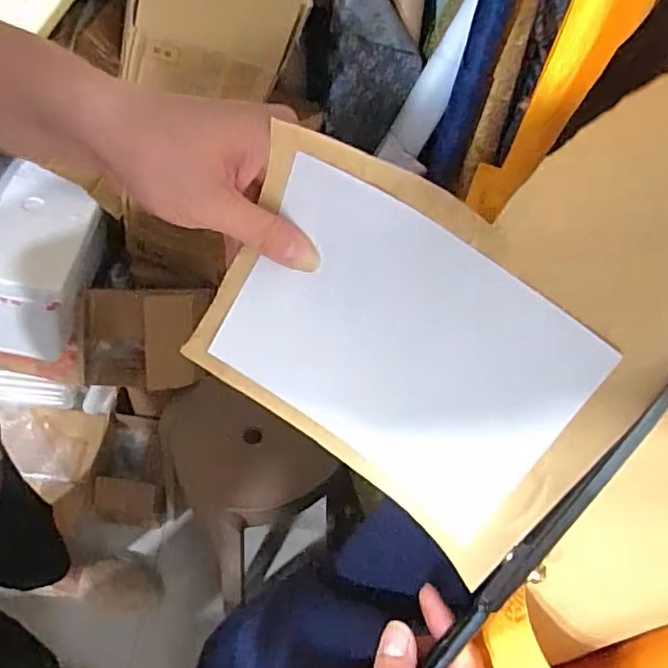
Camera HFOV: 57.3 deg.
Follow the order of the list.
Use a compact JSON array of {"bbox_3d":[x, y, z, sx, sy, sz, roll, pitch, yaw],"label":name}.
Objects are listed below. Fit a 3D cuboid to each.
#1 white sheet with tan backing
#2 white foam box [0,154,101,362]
[{"bbox_3d":[0.027,0.008,0.290,0.185,0.142,0.023,36,28,17],"label":"white sheet with tan backing"},{"bbox_3d":[-0.468,-0.118,0.950,0.177,0.149,0.248,8,57,1],"label":"white foam box"}]

